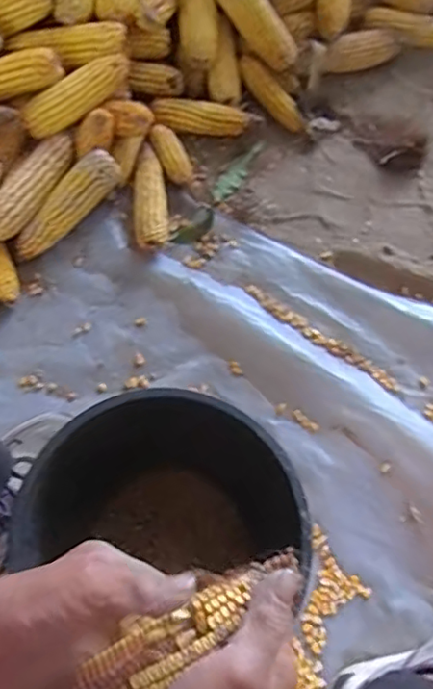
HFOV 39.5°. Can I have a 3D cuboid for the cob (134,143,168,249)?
[{"bbox_3d":[-0.083,-0.182,0.757,0.040,0.031,0.129,-3,69,-3],"label":"cob"}]

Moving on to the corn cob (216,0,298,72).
[{"bbox_3d":[0.047,-0.408,0.755,0.142,0.044,0.041,46,72,-19],"label":"corn cob"}]

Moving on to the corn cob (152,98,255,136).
[{"bbox_3d":[-0.018,-0.292,0.790,0.130,0.038,0.035,6,69,1],"label":"corn cob"}]

